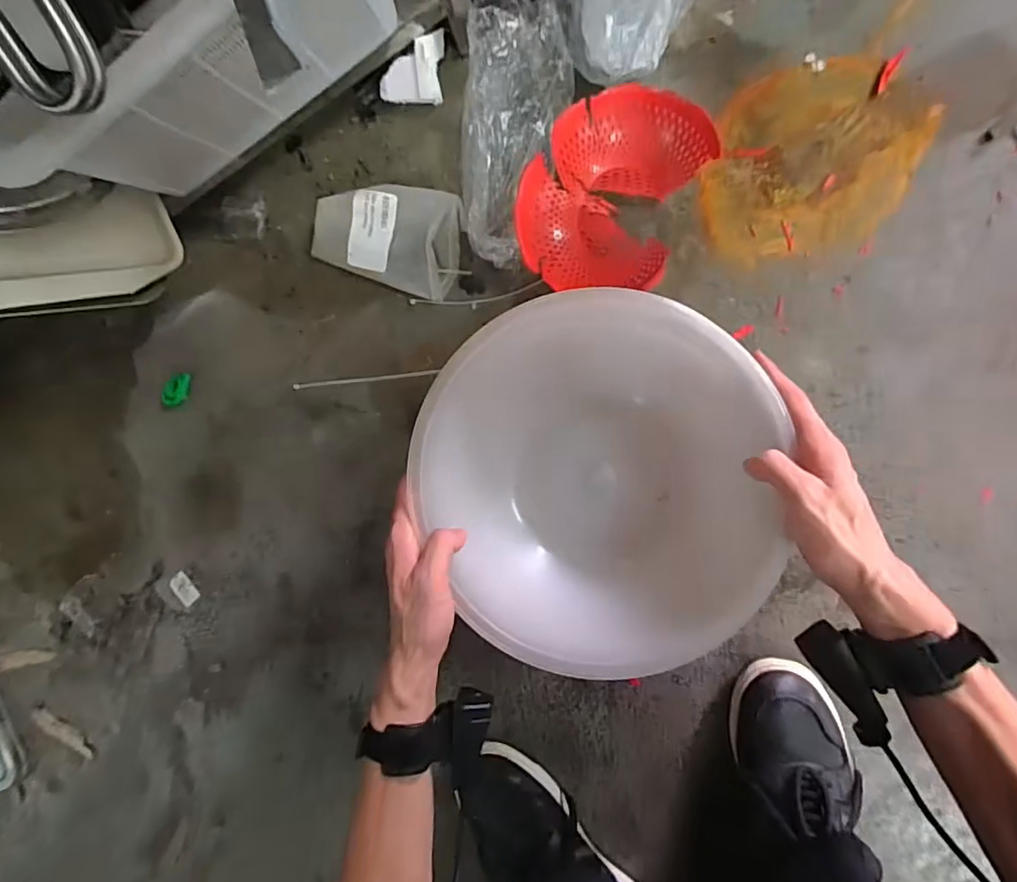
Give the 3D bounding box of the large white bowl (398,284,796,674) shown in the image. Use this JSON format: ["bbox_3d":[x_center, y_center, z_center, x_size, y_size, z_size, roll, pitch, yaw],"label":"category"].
[{"bbox_3d":[0.075,0.035,0.473,0.284,0.103,0.273,0,89,9],"label":"large white bowl"}]

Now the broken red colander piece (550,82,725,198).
[{"bbox_3d":[0.131,-0.311,0.582,0.164,0.054,0.087,6,90,9],"label":"broken red colander piece"}]

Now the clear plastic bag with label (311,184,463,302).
[{"bbox_3d":[-0.137,-0.236,0.631,0.174,0.046,0.108,19,92,9],"label":"clear plastic bag with label"}]

